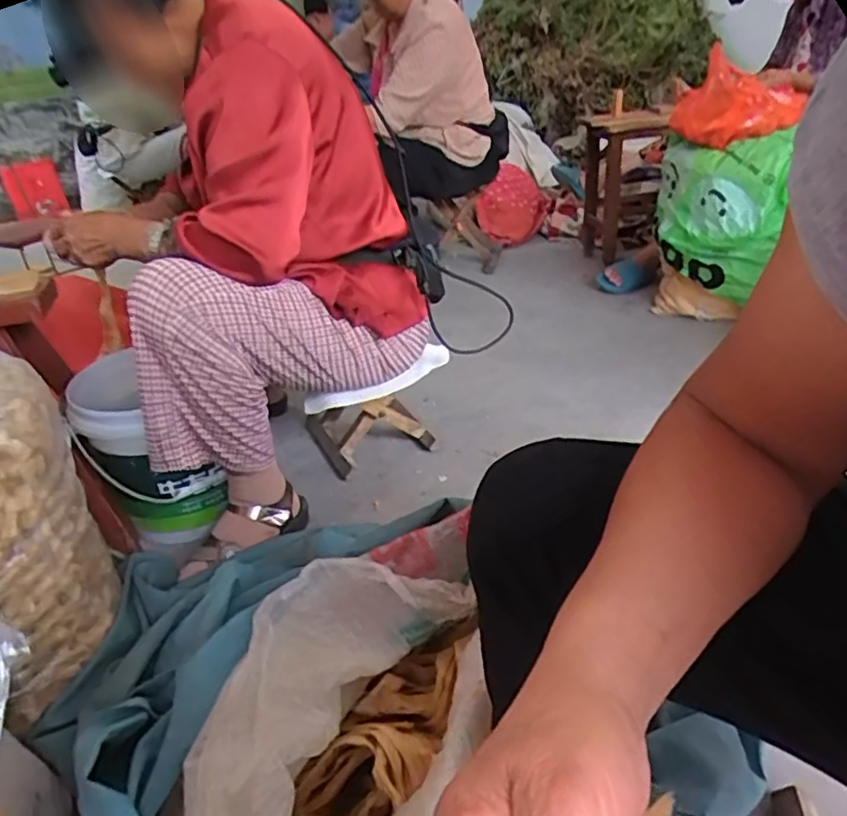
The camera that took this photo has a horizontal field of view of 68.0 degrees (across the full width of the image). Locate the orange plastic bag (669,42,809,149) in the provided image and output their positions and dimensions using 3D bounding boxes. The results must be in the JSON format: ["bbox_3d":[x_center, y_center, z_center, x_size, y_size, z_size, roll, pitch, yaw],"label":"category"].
[{"bbox_3d":[0.703,-0.690,1.395,0.249,0.177,0.142,12,34,27],"label":"orange plastic bag"}]

